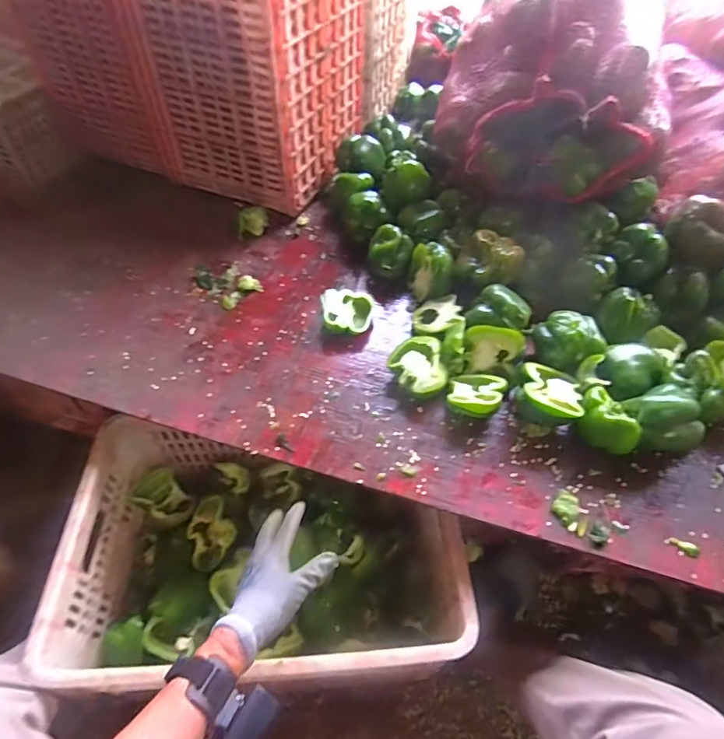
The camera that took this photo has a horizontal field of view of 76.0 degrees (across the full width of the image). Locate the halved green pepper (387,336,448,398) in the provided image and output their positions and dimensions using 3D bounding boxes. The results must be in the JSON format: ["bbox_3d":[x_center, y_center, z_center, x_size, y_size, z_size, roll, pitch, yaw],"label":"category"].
[{"bbox_3d":[0.075,0.003,0.633,0.073,0.052,0.088,-4,52,-6],"label":"halved green pepper"}]

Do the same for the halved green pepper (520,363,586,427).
[{"bbox_3d":[0.254,0.037,0.630,0.078,0.050,0.071,1,51,-2],"label":"halved green pepper"}]

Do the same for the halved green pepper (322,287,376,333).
[{"bbox_3d":[-0.022,-0.083,0.705,0.080,0.043,0.087,5,51,1],"label":"halved green pepper"}]

